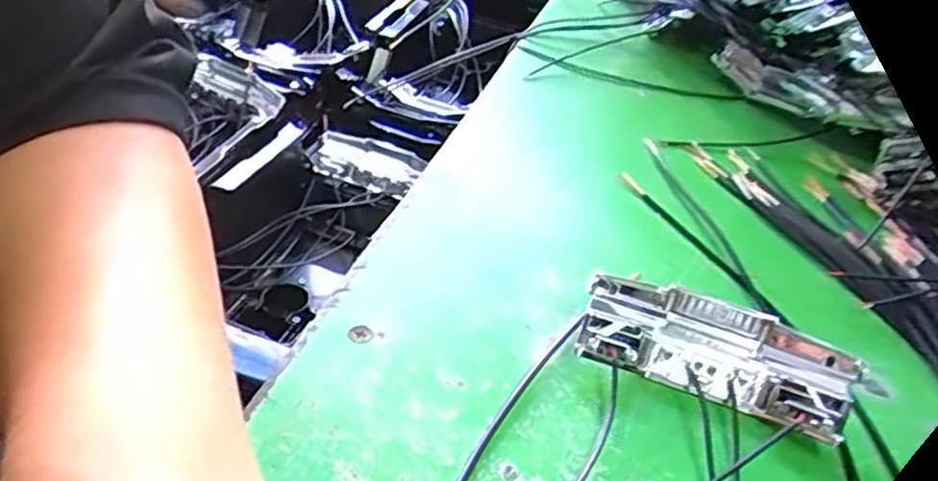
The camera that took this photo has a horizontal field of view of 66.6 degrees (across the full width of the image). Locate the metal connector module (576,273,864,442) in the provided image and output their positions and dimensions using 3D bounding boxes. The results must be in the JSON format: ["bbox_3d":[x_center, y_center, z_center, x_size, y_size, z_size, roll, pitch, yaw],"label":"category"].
[{"bbox_3d":[0.091,0.043,0.270,0.096,0.022,0.038,18,40,12],"label":"metal connector module"}]

